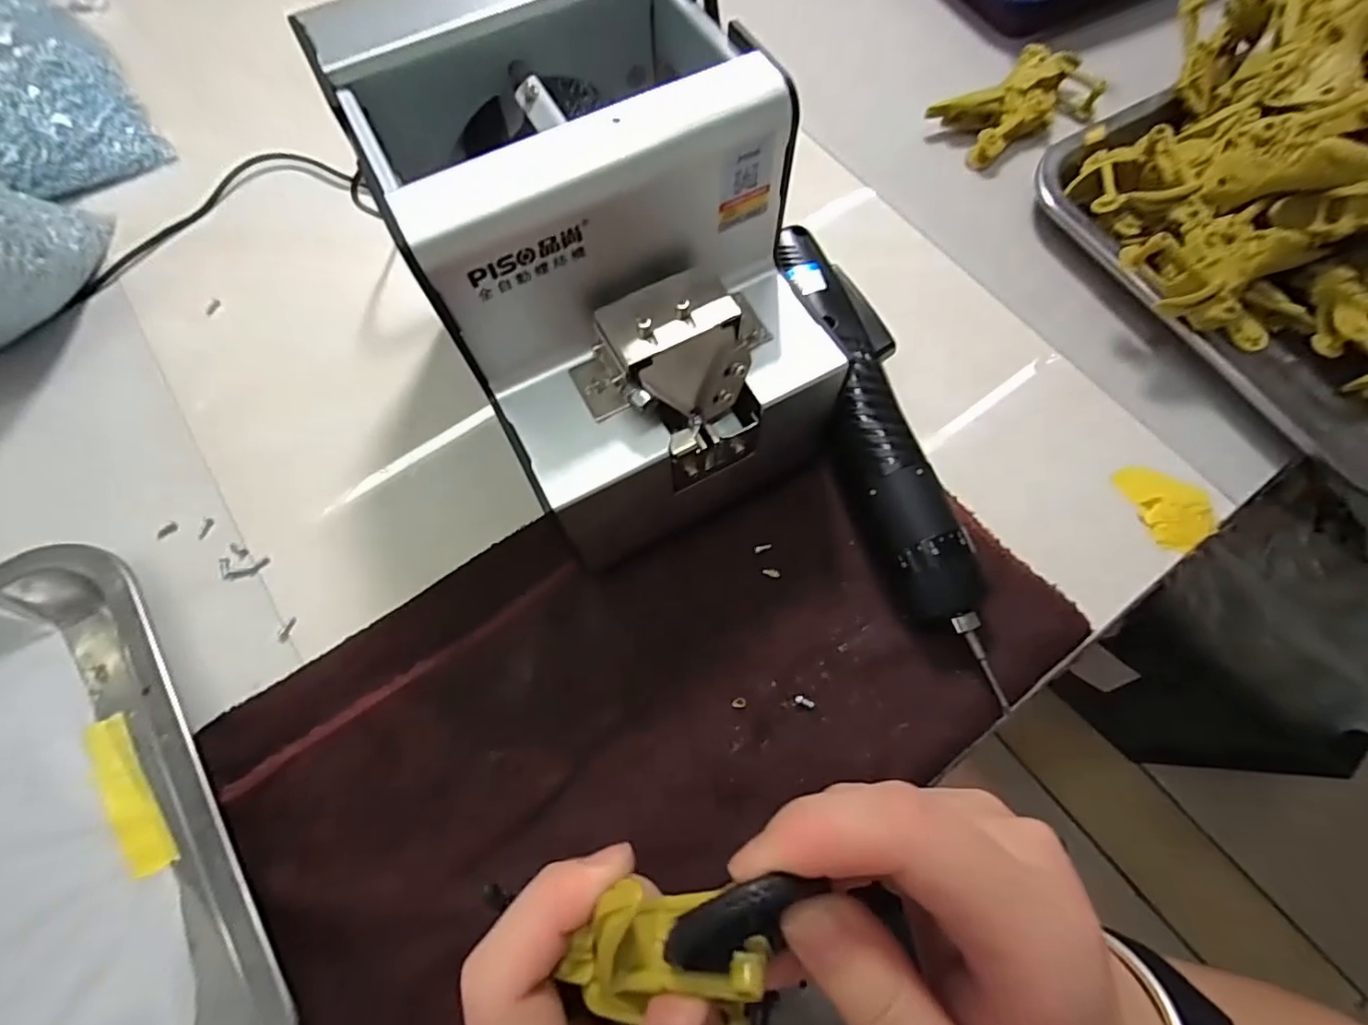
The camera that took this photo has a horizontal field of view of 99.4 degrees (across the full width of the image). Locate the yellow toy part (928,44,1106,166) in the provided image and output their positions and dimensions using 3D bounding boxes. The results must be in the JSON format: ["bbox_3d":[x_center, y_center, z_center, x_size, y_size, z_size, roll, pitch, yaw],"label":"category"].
[{"bbox_3d":[0.210,-0.259,0.367,0.096,0.029,0.050,-26,73,-9],"label":"yellow toy part"}]

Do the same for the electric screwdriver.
[{"bbox_3d":[0.091,-0.031,0.266,0.031,0.036,0.220,-15,71,-6],"label":"electric screwdriver"}]

